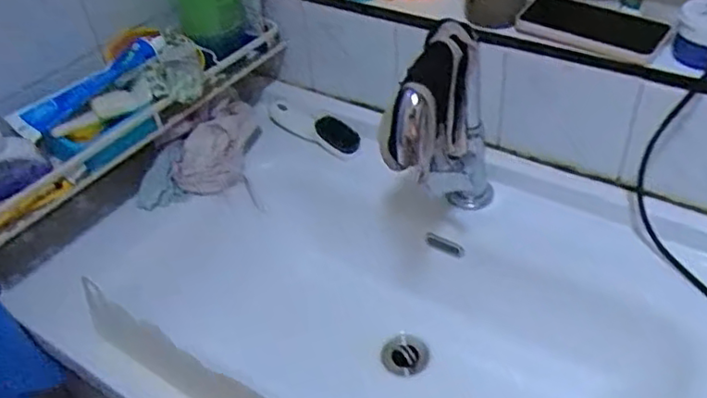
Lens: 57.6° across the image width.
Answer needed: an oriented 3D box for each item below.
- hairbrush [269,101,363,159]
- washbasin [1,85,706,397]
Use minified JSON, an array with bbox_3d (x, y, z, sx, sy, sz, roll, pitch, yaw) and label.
[{"bbox_3d":[-0.053,-0.106,0.908,0.160,0.033,0.056,25,50,30],"label":"hairbrush"},{"bbox_3d":[0.083,0.144,0.704,0.815,0.147,0.487,23,50,29],"label":"washbasin"}]

